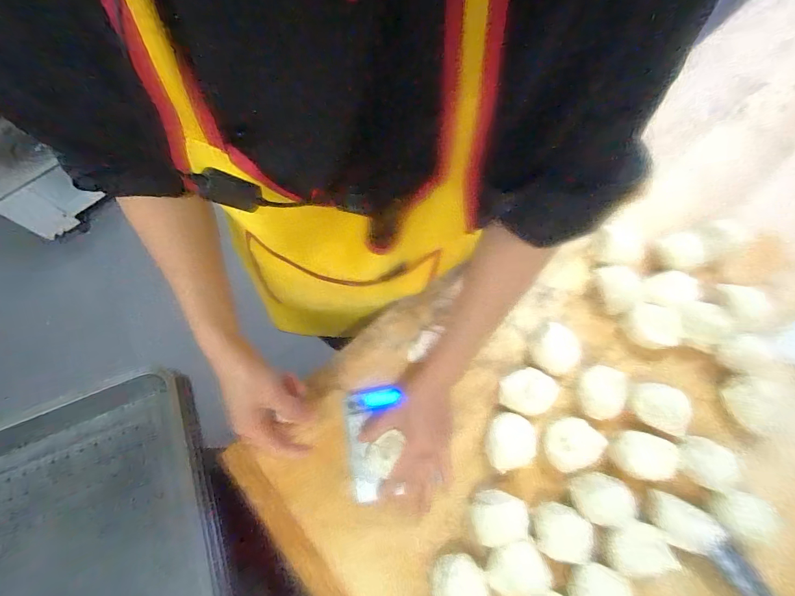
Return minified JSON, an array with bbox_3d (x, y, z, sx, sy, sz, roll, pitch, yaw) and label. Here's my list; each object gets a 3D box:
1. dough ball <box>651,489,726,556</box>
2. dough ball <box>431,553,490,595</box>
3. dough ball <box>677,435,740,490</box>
[{"bbox_3d":[0.308,0.243,0.392,0.063,0.030,0.046,21,71,11],"label":"dough ball"},{"bbox_3d":[0.068,0.310,0.387,0.061,0.044,0.065,-1,69,3],"label":"dough ball"},{"bbox_3d":[0.345,0.182,0.406,0.042,0.024,0.053,-27,70,-7],"label":"dough ball"}]

